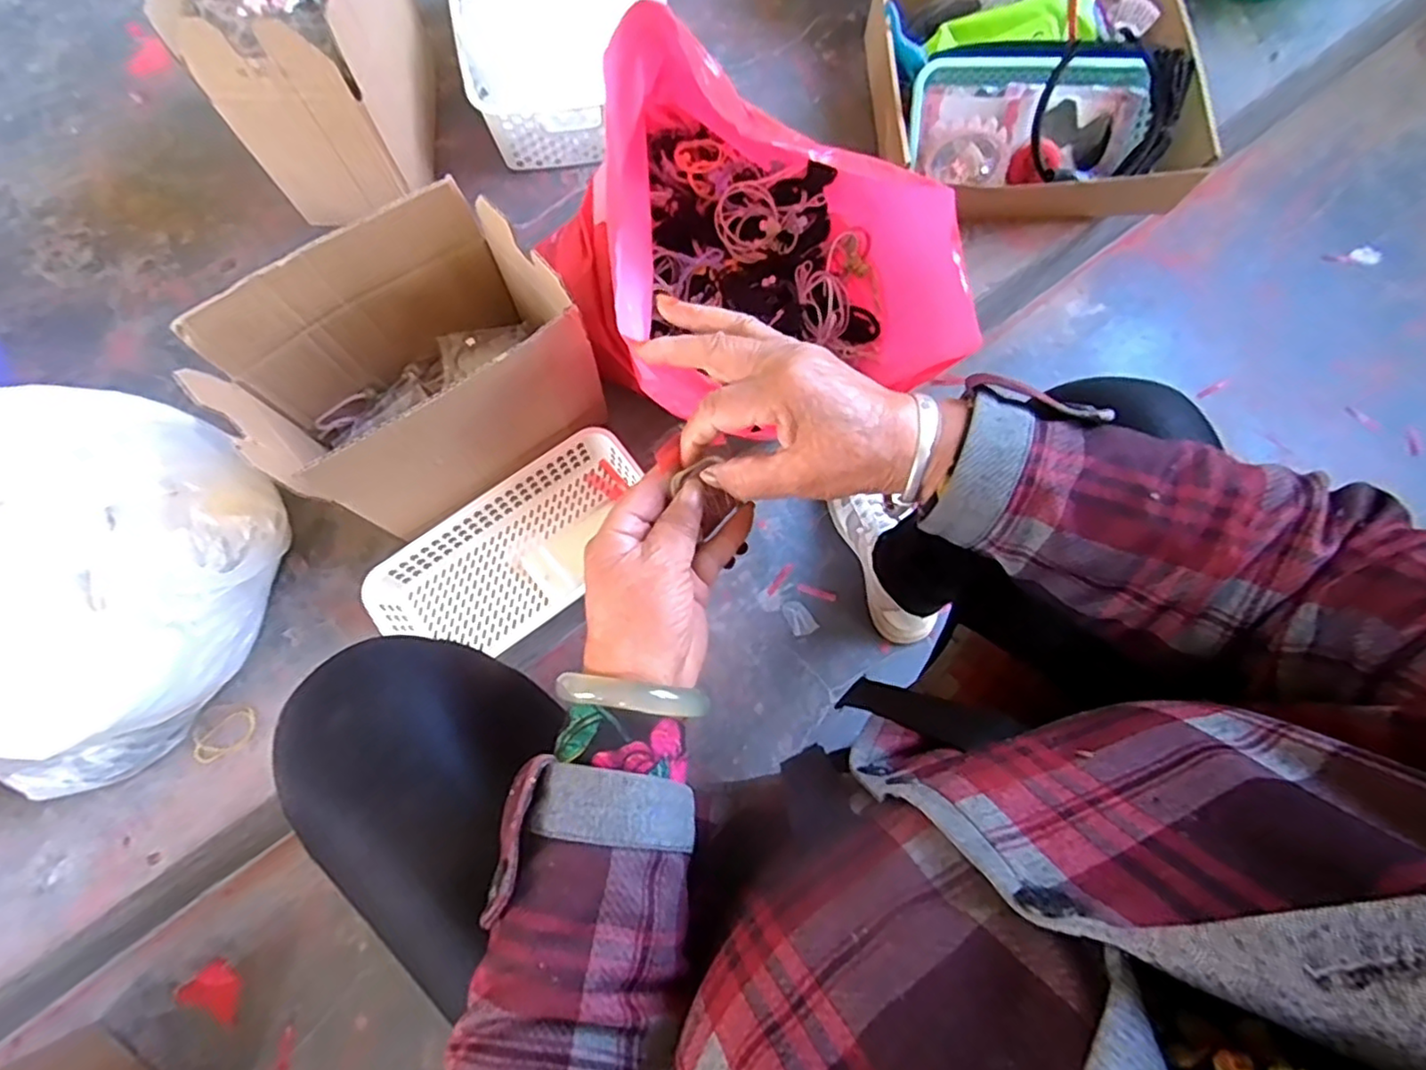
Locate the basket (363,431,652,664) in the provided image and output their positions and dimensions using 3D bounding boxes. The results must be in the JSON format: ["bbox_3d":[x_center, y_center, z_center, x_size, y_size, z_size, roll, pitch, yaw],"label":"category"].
[{"bbox_3d":[-0.179,0.016,0.629,0.264,0.056,0.122,-37,79,-10],"label":"basket"}]

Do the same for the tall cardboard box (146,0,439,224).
[{"bbox_3d":[-0.372,-0.472,0.650,0.148,0.217,0.247,-2,75,-2],"label":"tall cardboard box"}]

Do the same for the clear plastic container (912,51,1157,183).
[{"bbox_3d":[0.327,-0.423,0.689,0.251,0.070,0.121,-2,75,-2],"label":"clear plastic container"}]

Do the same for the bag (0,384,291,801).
[{"bbox_3d":[-0.520,0.035,0.543,0.265,0.172,0.297,40,78,9],"label":"bag"}]

